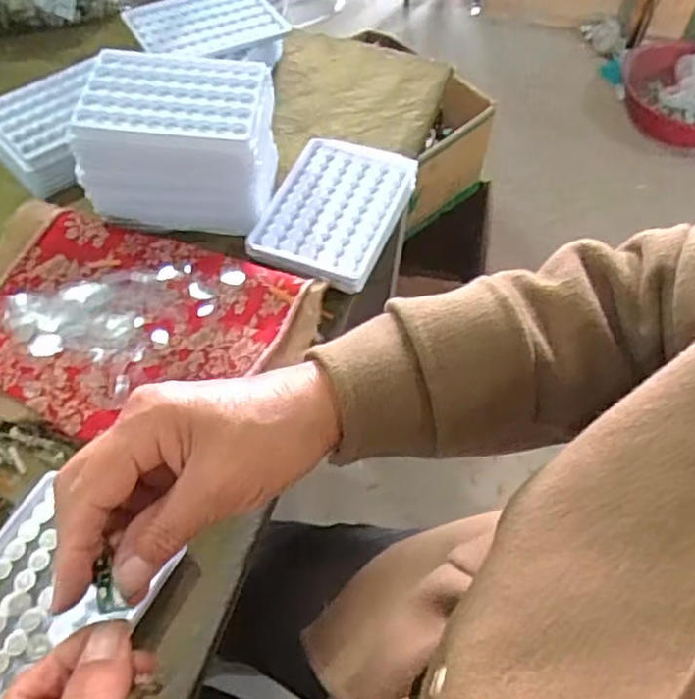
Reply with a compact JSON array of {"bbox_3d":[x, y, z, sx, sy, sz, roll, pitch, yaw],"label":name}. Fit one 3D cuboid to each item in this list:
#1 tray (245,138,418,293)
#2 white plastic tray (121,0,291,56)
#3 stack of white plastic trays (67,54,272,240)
[{"bbox_3d":[-0.010,-0.110,0.515,0.098,0.009,0.130,18,60,14],"label":"tray"},{"bbox_3d":[-0.131,-0.303,0.609,0.125,0.017,0.084,-18,59,-16],"label":"white plastic tray"},{"bbox_3d":[-0.124,-0.147,0.499,0.130,0.105,0.085,4,56,-2],"label":"stack of white plastic trays"}]

